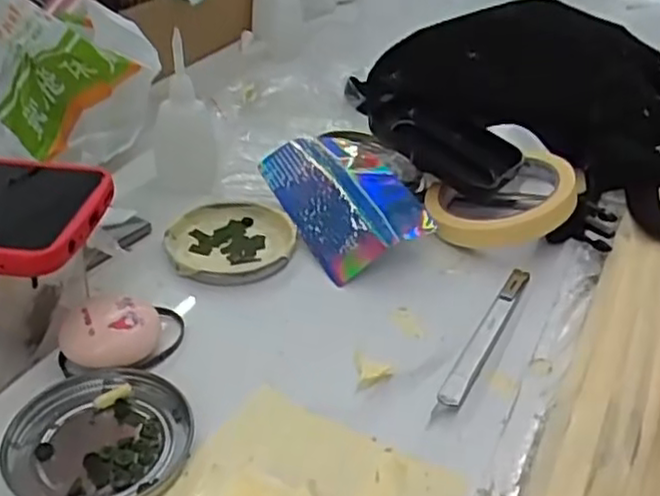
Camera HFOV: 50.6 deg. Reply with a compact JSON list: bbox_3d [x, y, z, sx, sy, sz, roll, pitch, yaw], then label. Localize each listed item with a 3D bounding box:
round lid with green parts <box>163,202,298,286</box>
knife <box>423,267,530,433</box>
[{"bbox_3d":[-0.062,-0.006,0.443,0.078,0.009,0.081,2,35,-2],"label":"round lid with green parts"},{"bbox_3d":[0.084,0.049,0.381,0.012,0.006,0.139,20,38,22],"label":"knife"}]

